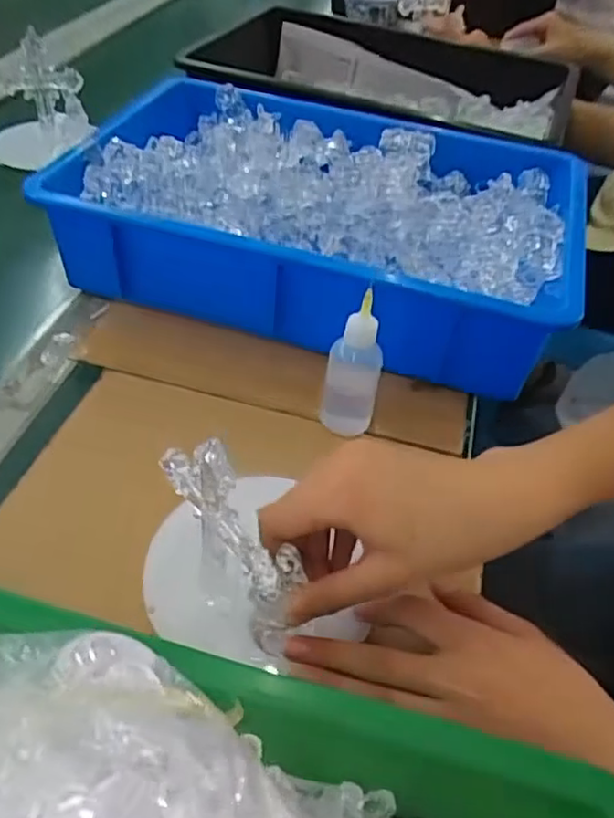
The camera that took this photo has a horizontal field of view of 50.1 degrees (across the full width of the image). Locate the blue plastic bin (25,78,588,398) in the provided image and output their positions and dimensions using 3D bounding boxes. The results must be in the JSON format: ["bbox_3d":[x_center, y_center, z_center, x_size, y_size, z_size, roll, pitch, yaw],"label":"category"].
[{"bbox_3d":[0.015,-0.163,0.575,0.398,0.098,0.268,14,46,10],"label":"blue plastic bin"}]

